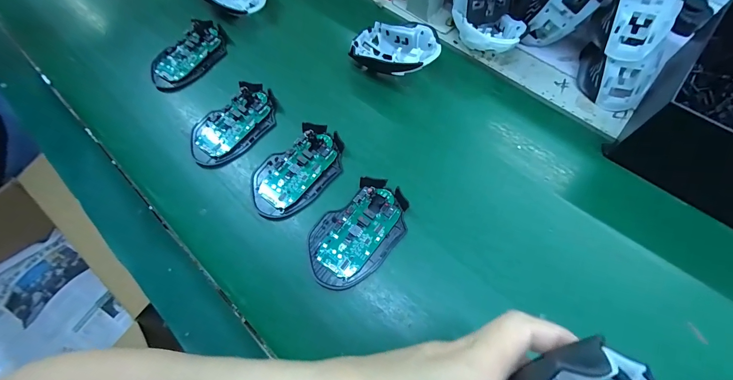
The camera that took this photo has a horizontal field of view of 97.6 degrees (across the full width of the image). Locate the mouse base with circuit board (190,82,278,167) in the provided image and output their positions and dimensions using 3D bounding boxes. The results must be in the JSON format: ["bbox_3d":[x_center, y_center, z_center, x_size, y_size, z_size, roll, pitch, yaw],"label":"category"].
[{"bbox_3d":[-0.156,-0.078,0.380,0.114,0.023,0.067,-40,69,-14],"label":"mouse base with circuit board"}]

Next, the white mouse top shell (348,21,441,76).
[{"bbox_3d":[0.035,-0.171,0.401,0.106,0.046,0.072,18,67,12],"label":"white mouse top shell"}]

